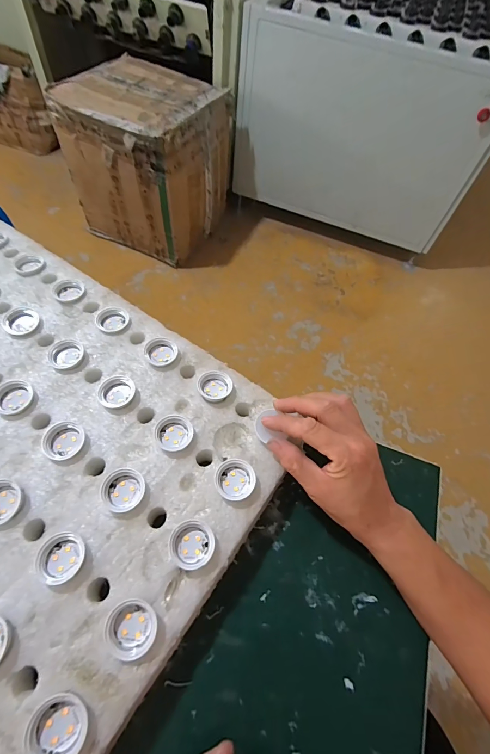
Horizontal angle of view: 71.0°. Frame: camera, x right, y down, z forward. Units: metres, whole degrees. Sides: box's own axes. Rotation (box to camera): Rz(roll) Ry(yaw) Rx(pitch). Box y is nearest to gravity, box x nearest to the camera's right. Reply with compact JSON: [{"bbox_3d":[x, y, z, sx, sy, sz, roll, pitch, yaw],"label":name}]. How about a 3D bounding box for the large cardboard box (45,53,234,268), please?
[{"bbox_3d":[-0.368,-0.913,1.460,0.491,0.517,0.520,28,60,11],"label":"large cardboard box"}]

